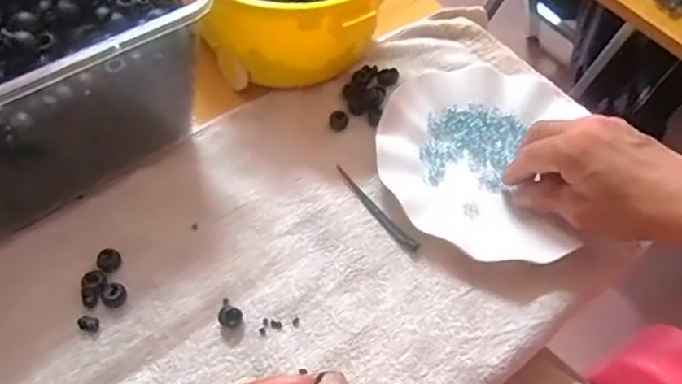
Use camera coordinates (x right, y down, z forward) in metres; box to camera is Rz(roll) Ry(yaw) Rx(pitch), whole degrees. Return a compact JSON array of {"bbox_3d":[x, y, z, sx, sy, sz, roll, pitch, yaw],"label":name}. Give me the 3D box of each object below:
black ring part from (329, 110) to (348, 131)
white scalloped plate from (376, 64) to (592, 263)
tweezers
[{"bbox_3d":[-0.002,-0.060,0.506,0.015,0.009,0.016,4,55,-4],"label":"black ring part"},{"bbox_3d":[0.109,-0.031,0.491,0.154,0.024,0.177,8,54,3],"label":"white scalloped plate"},{"bbox_3d":[0.025,0.013,0.463,0.008,0.007,0.090,-31,64,-24],"label":"tweezers"}]

